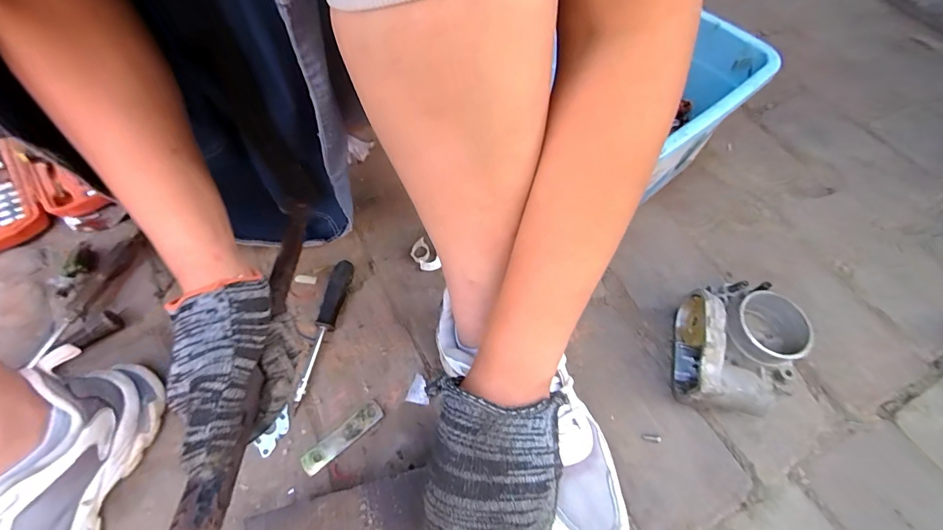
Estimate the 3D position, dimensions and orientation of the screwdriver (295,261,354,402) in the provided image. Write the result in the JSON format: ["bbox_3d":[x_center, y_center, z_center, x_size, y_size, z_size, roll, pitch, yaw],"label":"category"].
[{"bbox_3d":[-0.161,0.067,0.461,0.018,0.021,0.152,10,61,7],"label":"screwdriver"}]

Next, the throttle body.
[{"bbox_3d":[0.261,0.078,0.416,0.099,0.067,0.126,10,61,7],"label":"throttle body"}]

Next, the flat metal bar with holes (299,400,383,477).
[{"bbox_3d":[-0.128,0.171,0.420,0.086,0.004,0.021,-37,66,-18],"label":"flat metal bar with holes"}]

